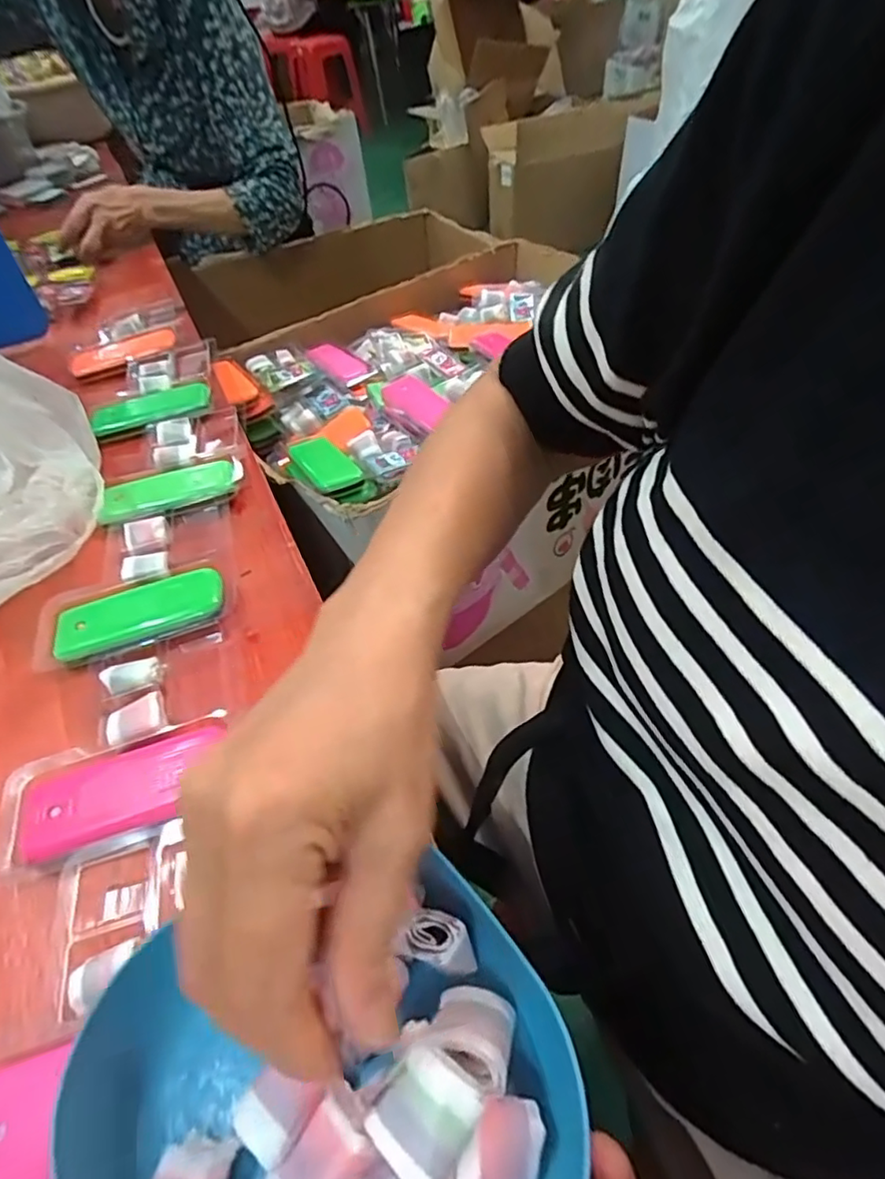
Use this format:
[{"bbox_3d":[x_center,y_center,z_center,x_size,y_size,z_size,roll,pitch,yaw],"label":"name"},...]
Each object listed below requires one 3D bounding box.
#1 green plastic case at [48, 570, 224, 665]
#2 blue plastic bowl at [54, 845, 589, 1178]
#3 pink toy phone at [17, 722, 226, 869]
[{"bbox_3d":[-0.193,0.018,0.388,0.100,0.015,0.047,-16,47,-8],"label":"green plastic case"},{"bbox_3d":[-0.036,0.158,0.186,0.148,0.040,0.131,-16,47,-8],"label":"blue plastic bowl"},{"bbox_3d":[-0.161,0.105,0.309,0.098,0.017,0.045,-16,48,-8],"label":"pink toy phone"}]

